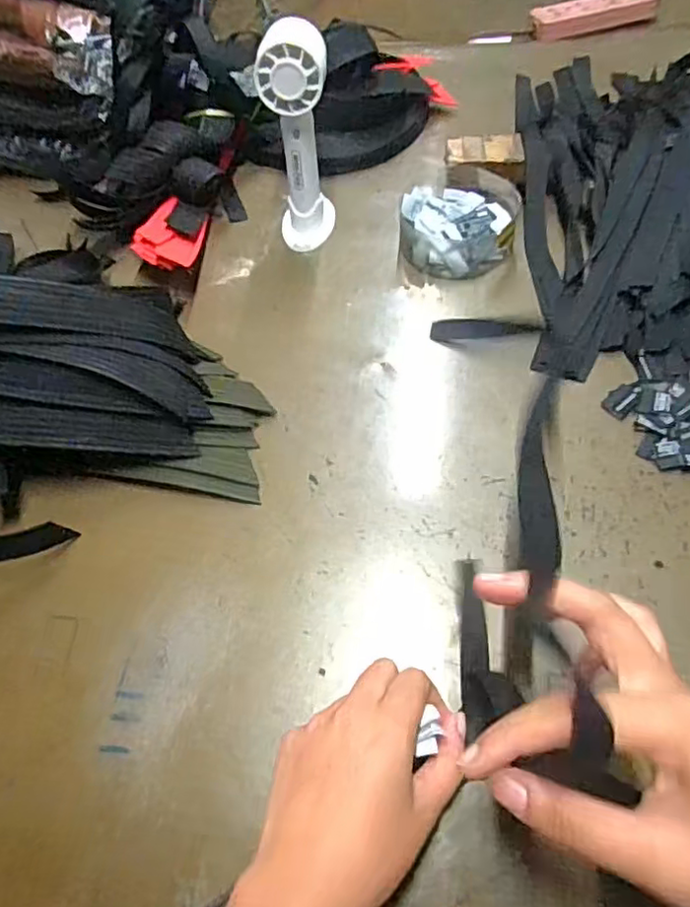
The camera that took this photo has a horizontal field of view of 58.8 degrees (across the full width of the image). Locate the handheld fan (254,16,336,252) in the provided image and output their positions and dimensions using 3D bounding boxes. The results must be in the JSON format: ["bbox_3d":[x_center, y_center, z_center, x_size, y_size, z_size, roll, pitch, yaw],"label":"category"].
[{"bbox_3d":[-0.037,-0.257,0.501,0.053,0.148,0.082,4,62,6],"label":"handheld fan"}]

